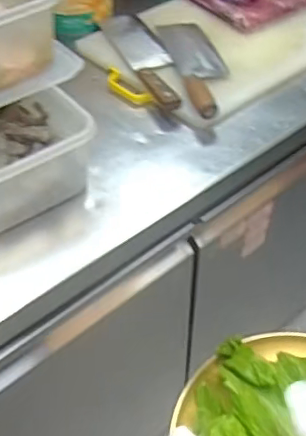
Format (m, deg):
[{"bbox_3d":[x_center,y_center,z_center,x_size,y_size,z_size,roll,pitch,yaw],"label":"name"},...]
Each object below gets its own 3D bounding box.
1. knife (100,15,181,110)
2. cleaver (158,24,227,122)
[{"bbox_3d":[-0.012,-0.287,1.017,0.079,0.022,0.334,-16,49,-15],"label":"knife"},{"bbox_3d":[0.080,-0.268,0.997,0.083,0.032,0.311,-8,47,-8],"label":"cleaver"}]

